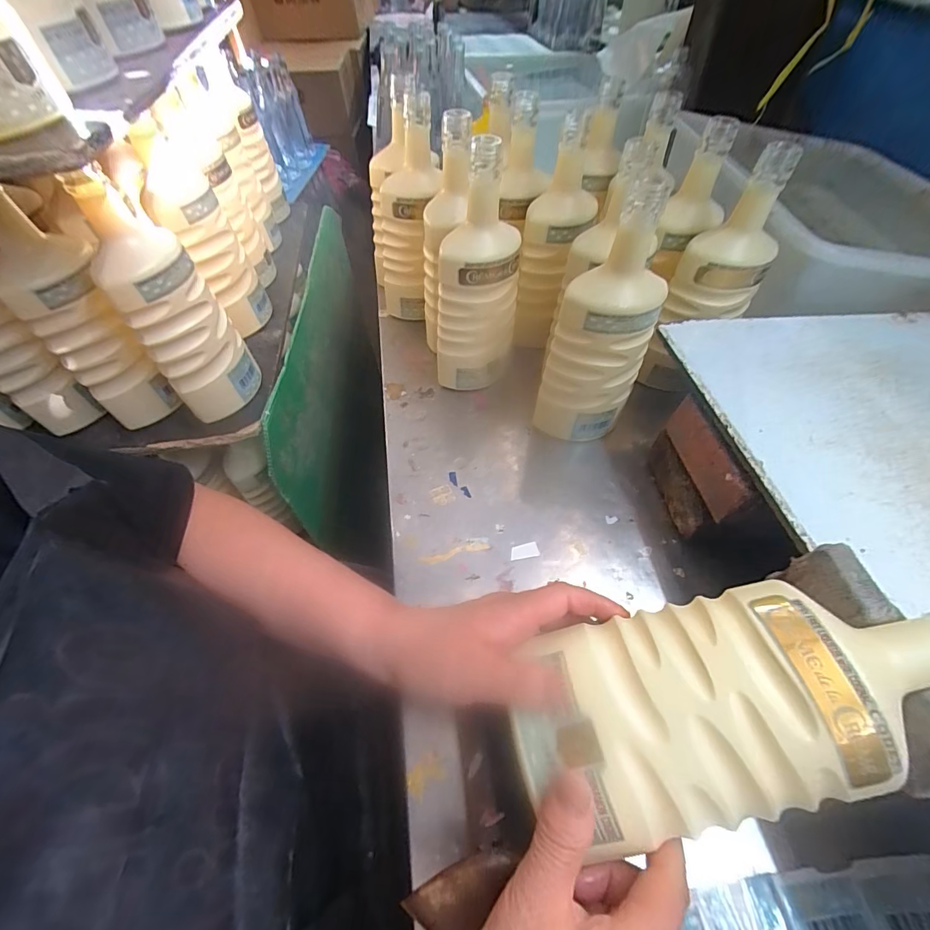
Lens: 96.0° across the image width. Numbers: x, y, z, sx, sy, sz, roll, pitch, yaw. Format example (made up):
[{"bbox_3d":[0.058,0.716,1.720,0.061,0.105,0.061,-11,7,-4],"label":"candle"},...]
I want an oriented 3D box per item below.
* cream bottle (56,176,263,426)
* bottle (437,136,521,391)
[{"bbox_3d":[-0.282,-0.143,0.414,0.074,0.215,0.063,-18,56,-10],"label":"cream bottle"},{"bbox_3d":[0.014,-0.197,0.472,0.084,0.250,0.074,13,54,9],"label":"bottle"}]

